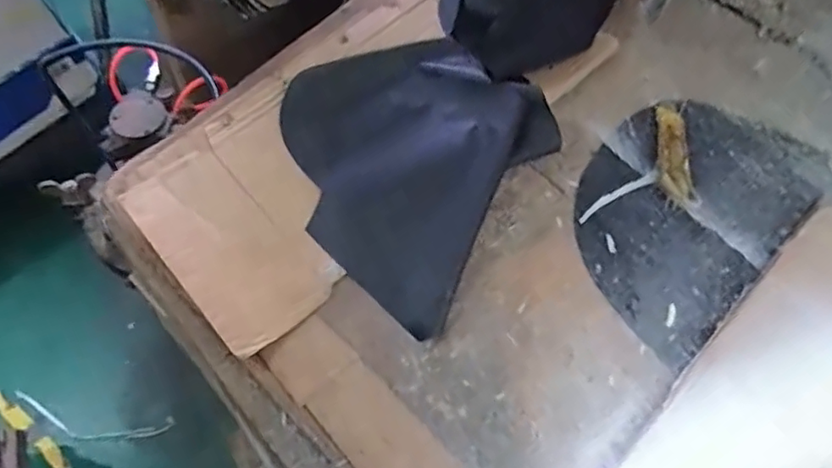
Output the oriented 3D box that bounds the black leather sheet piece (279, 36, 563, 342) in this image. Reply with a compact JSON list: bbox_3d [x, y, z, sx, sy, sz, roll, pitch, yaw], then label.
[{"bbox_3d":[-0.006,-0.103,0.691,0.302,0.049,0.334,-41,73,-17],"label":"black leather sheet piece"}]

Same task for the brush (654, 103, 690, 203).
[{"bbox_3d":[0.308,-0.100,0.719,0.029,0.031,0.140,9,63,0],"label":"brush"}]

